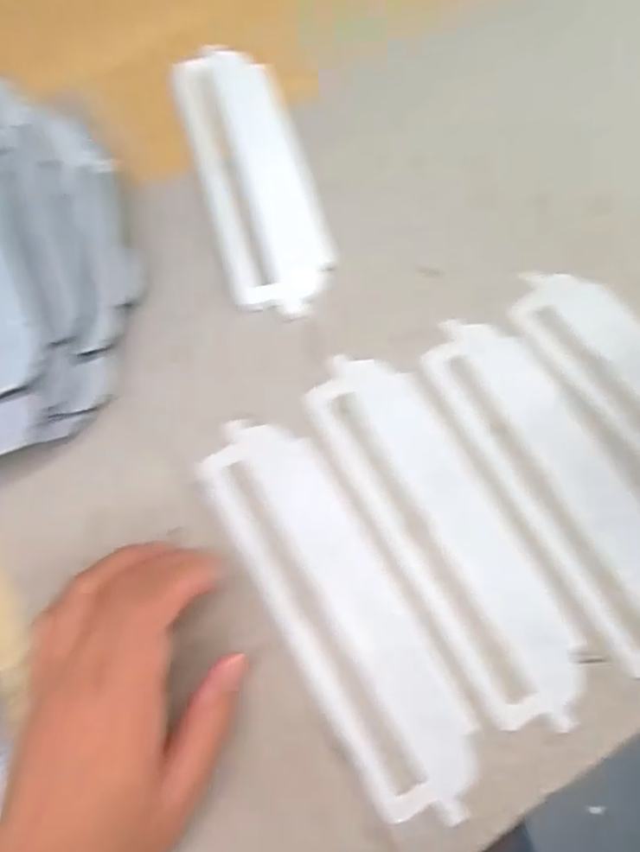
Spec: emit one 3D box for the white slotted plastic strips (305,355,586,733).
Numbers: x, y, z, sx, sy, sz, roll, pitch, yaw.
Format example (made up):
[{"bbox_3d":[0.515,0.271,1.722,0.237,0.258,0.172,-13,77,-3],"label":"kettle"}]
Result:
[{"bbox_3d":[0.057,0.047,0.312,0.054,0.004,0.181,-27,73,-8],"label":"white slotted plastic strips"}]

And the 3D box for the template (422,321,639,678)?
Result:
[{"bbox_3d":[0.117,0.027,0.321,0.055,0.006,0.185,-27,73,-13],"label":"template"}]

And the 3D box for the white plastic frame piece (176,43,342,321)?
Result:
[{"bbox_3d":[-0.038,-0.143,0.380,0.060,0.009,0.180,-16,72,-4],"label":"white plastic frame piece"}]

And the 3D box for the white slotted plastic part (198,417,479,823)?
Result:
[{"bbox_3d":[0.006,0.079,0.303,0.053,0.004,0.185,-28,72,-10],"label":"white slotted plastic part"}]

